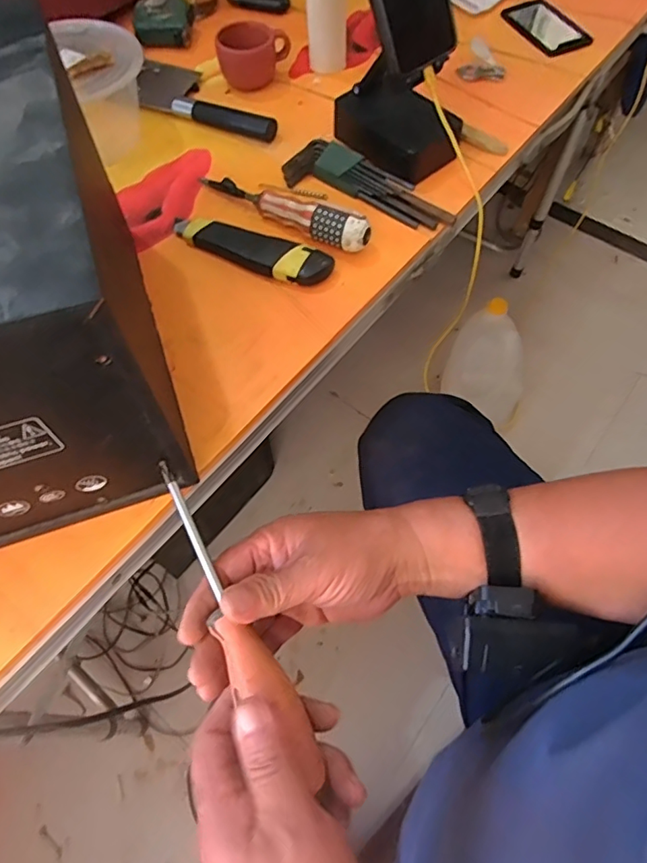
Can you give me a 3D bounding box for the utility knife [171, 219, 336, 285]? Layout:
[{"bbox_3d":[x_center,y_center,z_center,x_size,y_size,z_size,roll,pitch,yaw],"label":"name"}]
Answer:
[{"bbox_3d":[-0.069,-0.169,0.475,0.158,0.018,0.036,24,65,12],"label":"utility knife"}]

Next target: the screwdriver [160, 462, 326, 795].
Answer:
[{"bbox_3d":[-0.057,0.104,0.304,0.025,0.026,0.193,-29,67,-14],"label":"screwdriver"}]

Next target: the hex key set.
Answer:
[{"bbox_3d":[0.045,-0.248,0.515,0.178,0.023,0.047,29,66,14],"label":"hex key set"}]

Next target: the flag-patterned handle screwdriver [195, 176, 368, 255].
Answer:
[{"bbox_3d":[-0.038,-0.217,0.490,0.183,0.030,0.028,34,67,16],"label":"flag-patterned handle screwdriver"}]

